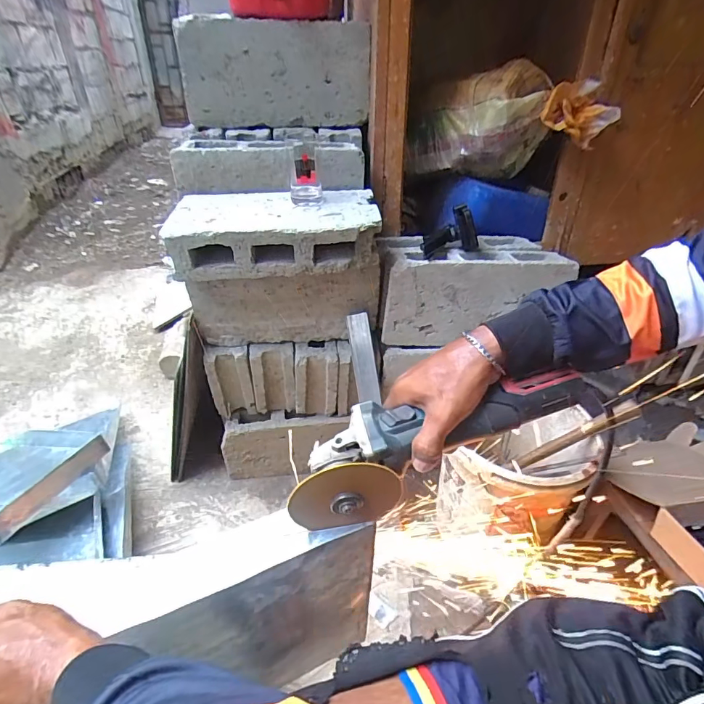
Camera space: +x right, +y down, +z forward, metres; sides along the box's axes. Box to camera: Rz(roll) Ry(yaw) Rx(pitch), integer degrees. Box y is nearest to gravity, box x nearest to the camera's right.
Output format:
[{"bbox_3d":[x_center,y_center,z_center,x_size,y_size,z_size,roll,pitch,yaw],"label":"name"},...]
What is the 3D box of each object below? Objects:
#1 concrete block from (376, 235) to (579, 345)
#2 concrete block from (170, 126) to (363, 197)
[{"bbox_3d":[0.260,-0.156,0.988,0.399,0.185,0.202,-3,34,-6],"label":"concrete block"},{"bbox_3d":[-0.175,-0.427,0.936,0.387,0.104,0.192,-1,34,-3],"label":"concrete block"}]

